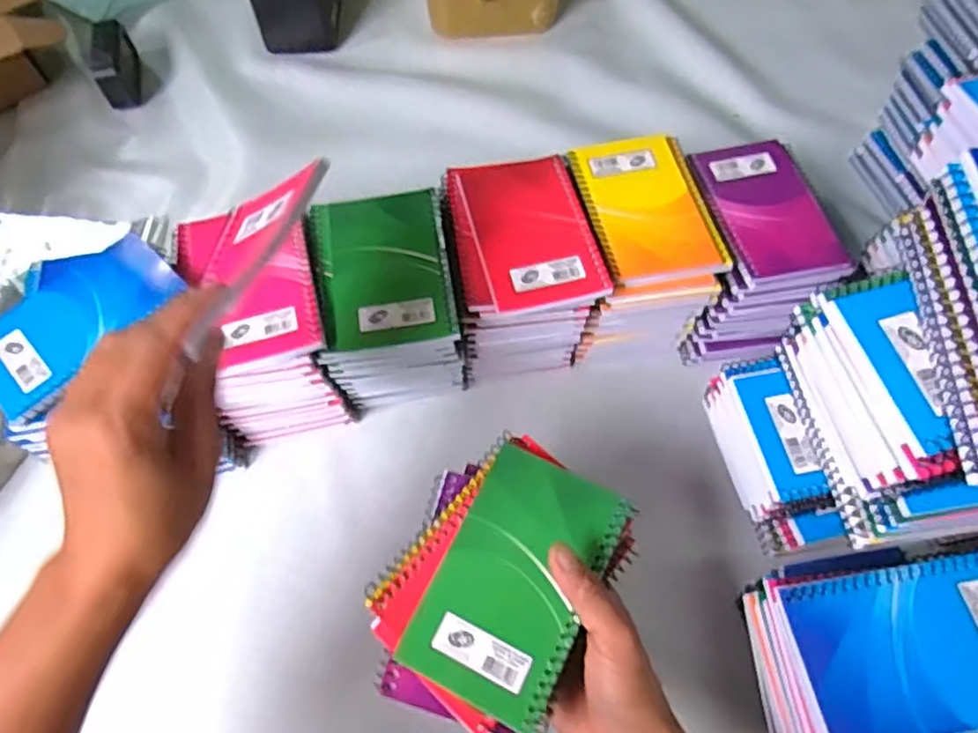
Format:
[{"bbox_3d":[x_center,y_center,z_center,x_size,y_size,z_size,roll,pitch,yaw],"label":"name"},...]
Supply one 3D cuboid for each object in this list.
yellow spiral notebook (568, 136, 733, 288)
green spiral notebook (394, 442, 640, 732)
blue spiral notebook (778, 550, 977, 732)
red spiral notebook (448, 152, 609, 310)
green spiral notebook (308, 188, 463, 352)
[{"bbox_3d":[0.119,-0.121,0.504,0.089,0.012,0.128,-9,63,-3],"label":"yellow spiral notebook"},{"bbox_3d":[0.015,0.115,0.364,0.081,0.014,0.128,23,66,13],"label":"green spiral notebook"},{"bbox_3d":[0.227,0.145,0.350,0.127,0.008,0.082,-10,63,-3],"label":"blue spiral notebook"},{"bbox_3d":[0.024,-0.099,0.489,0.096,0.009,0.127,-9,63,-3],"label":"red spiral notebook"},{"bbox_3d":[-0.075,-0.072,0.474,0.091,0.010,0.126,-8,63,-2],"label":"green spiral notebook"}]

